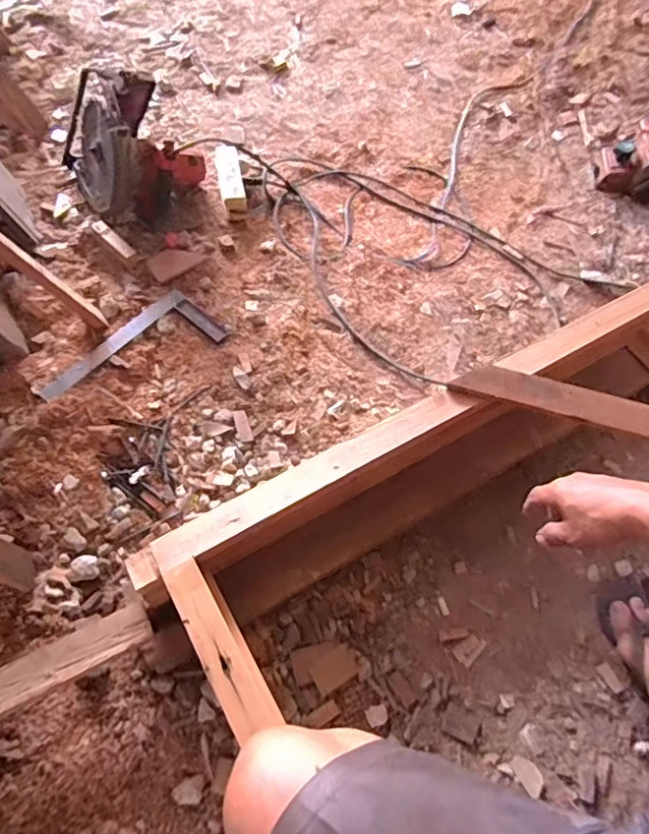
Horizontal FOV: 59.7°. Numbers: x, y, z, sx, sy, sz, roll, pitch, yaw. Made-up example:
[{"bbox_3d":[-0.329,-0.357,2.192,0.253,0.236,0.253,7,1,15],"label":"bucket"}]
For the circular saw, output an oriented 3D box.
[{"bbox_3d":[-0.369,-0.505,1.066,0.206,0.239,0.263,-31,70,-18],"label":"circular saw"}]

